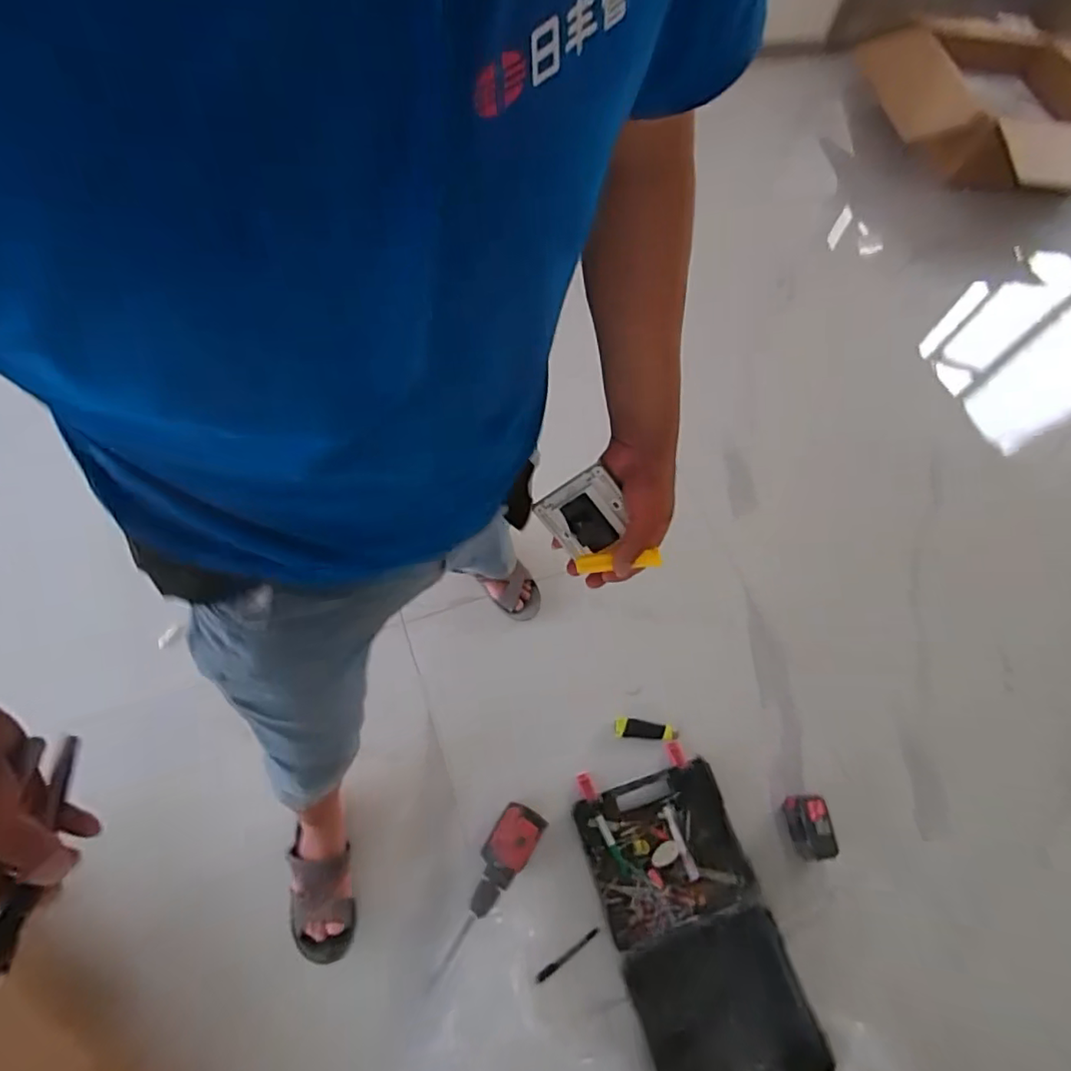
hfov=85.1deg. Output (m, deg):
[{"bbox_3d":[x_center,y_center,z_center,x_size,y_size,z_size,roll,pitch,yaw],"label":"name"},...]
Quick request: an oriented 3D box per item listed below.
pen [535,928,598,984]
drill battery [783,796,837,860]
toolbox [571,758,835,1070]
[{"bbox_3d":[0.059,0.752,1.044,0.133,0.013,0.015,-26,69,-19],"label":"pen"},{"bbox_3d":[0.543,0.577,1.151,0.072,0.067,0.117,-7,64,-10],"label":"drill battery"},{"bbox_3d":[0.289,0.724,1.073,0.288,0.054,0.523,-13,65,-13],"label":"toolbox"}]

